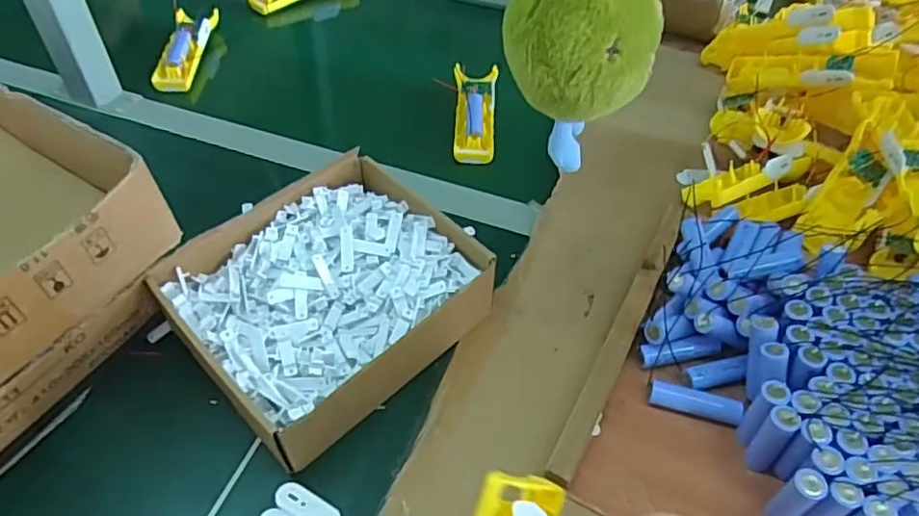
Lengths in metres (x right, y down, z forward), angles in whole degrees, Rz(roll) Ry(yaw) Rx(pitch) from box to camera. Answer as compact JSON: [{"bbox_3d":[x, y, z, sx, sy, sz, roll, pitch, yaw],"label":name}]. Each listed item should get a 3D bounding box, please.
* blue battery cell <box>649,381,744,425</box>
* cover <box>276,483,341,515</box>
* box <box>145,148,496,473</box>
[{"bbox_3d":[0.177,0.109,0.471,0.067,0.018,0.017,10,48,7],"label":"blue battery cell"},{"bbox_3d":[-0.102,0.169,0.426,0.049,0.004,0.021,25,52,19],"label":"cover"},{"bbox_3d":[-0.102,0.031,0.500,0.186,0.065,0.214,35,56,26],"label":"box"}]

